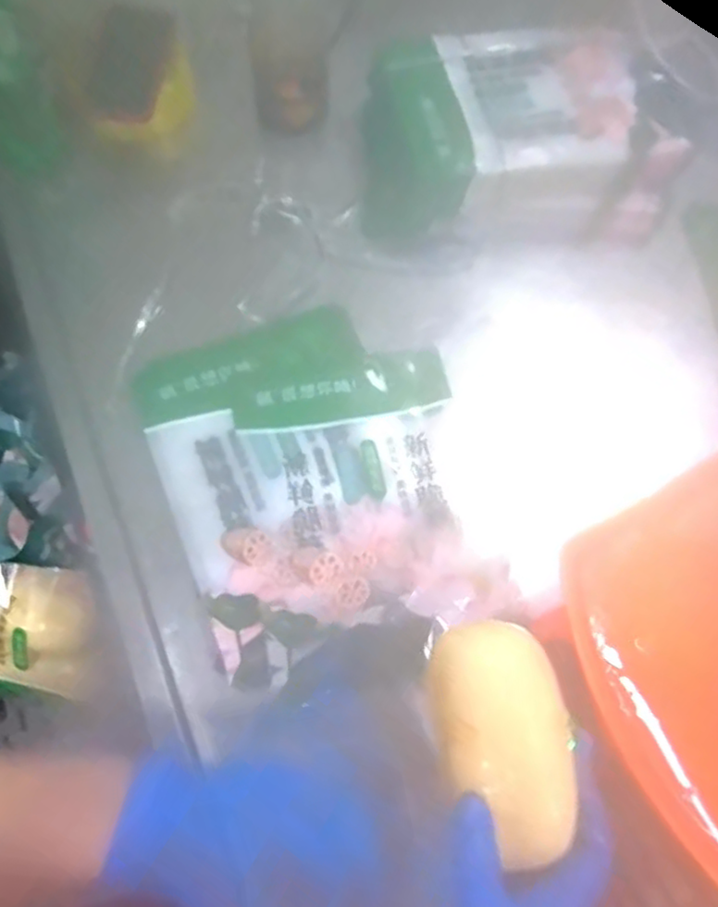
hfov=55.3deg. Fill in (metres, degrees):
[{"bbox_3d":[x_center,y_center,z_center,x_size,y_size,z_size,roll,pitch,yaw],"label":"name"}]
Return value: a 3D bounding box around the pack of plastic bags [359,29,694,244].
[{"bbox_3d":[0.168,-0.329,0.700,0.325,0.075,0.234,0,65,-3],"label":"pack of plastic bags"}]

